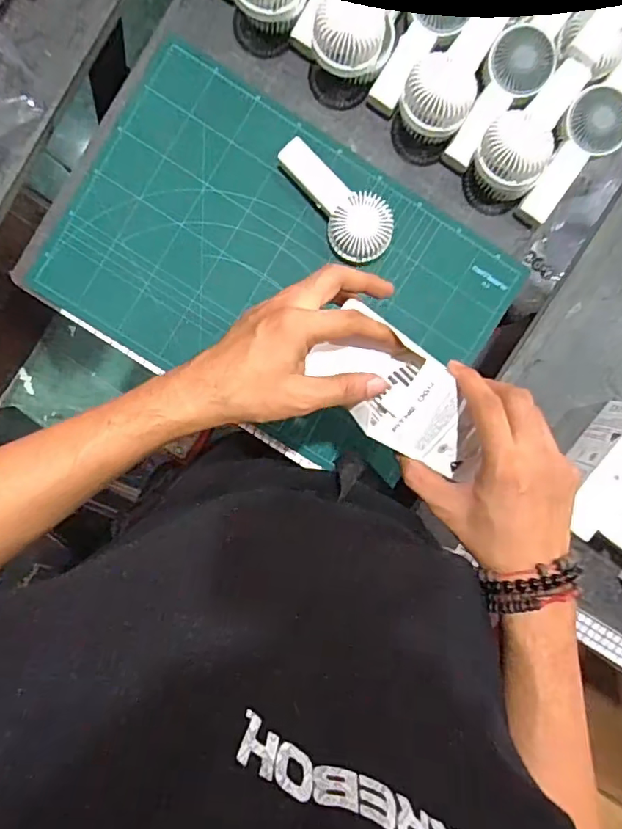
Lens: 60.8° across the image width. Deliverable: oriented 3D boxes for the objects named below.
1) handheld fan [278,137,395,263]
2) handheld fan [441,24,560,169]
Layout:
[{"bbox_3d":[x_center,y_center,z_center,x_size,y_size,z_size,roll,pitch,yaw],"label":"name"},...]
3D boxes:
[{"bbox_3d":[0.031,-0.224,0.541,0.069,0.040,0.143,-34,95,1],"label":"handheld fan"},{"bbox_3d":[0.189,-0.317,0.539,0.064,0.050,0.140,31,93,-4],"label":"handheld fan"}]

